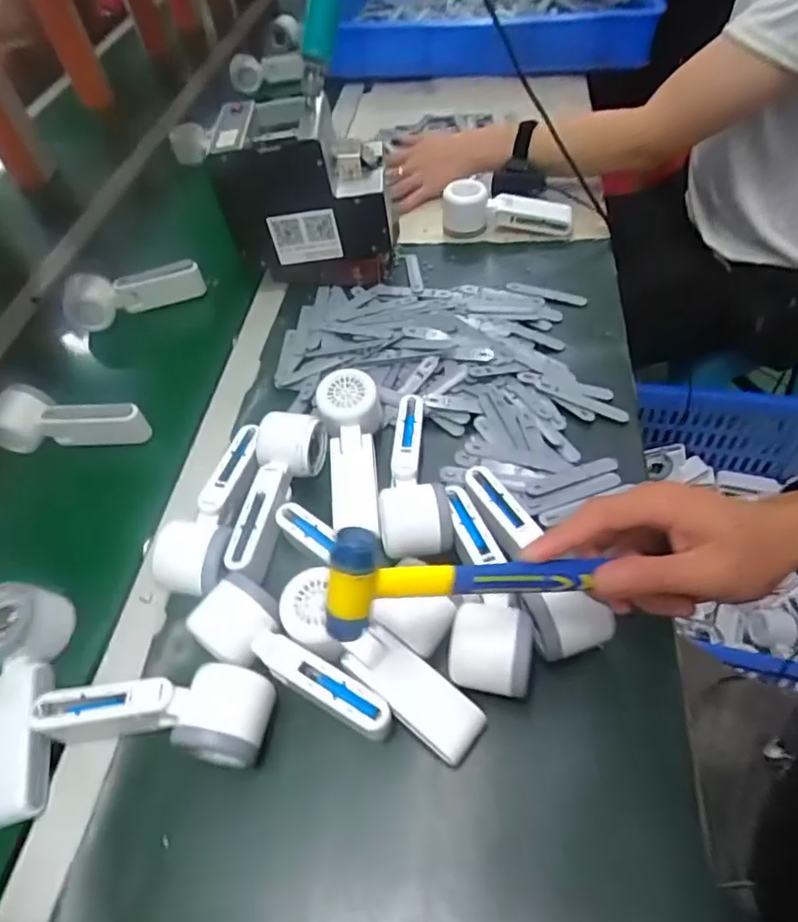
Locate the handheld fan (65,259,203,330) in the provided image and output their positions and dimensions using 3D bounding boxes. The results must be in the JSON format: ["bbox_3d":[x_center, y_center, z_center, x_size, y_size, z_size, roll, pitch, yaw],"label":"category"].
[{"bbox_3d":[-0.328,-0.212,0.743,0.168,0.051,0.035,-22,52,-8],"label":"handheld fan"}]

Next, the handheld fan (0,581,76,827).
[{"bbox_3d":[-0.283,0.174,0.442,0.059,0.054,0.164,-17,52,-5],"label":"handheld fan"}]

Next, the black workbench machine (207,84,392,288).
[{"bbox_3d":[-0.101,-0.313,0.707,0.173,0.177,0.123,-5,52,5],"label":"black workbench machine"}]

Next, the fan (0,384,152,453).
[{"bbox_3d":[-0.334,-0.042,0.615,0.153,0.048,0.059,3,52,6],"label":"fan"}]

